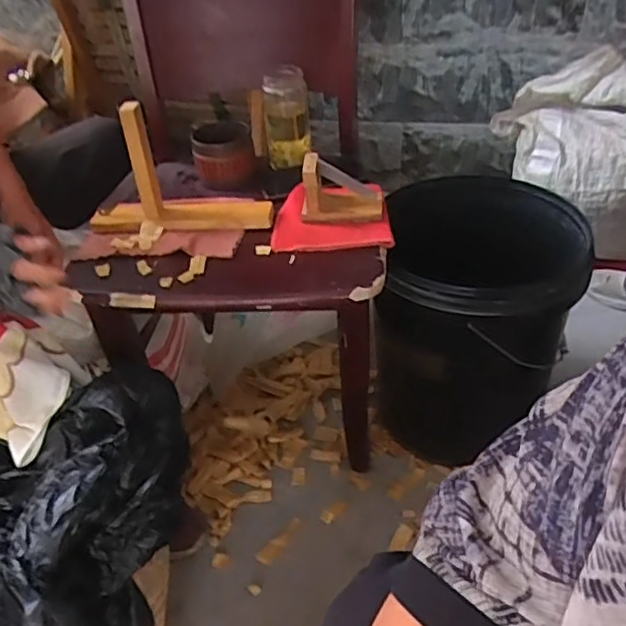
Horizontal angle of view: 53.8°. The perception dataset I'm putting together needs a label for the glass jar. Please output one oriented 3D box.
[{"bbox_3d":[-0.043,-0.313,0.995,0.070,0.141,0.070,-5,40,0],"label":"glass jar"}]

